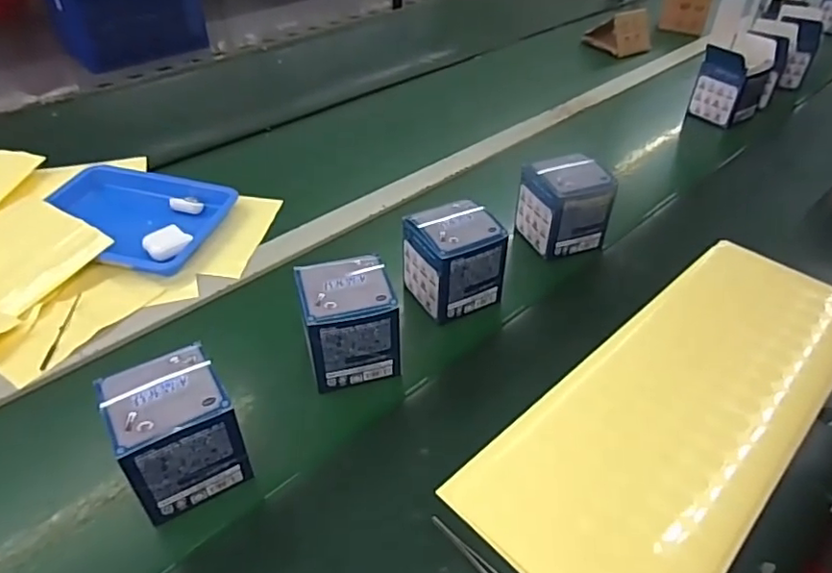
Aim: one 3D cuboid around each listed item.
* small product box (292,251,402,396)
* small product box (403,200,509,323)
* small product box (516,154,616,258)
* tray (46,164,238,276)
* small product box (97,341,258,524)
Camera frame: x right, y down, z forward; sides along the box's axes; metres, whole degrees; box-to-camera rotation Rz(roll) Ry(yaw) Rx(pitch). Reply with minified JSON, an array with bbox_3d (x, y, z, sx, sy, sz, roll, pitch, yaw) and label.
[{"bbox_3d":[-0.065,0.034,0.546,0.087,0.096,0.077,-11,44,-11],"label":"small product box"},{"bbox_3d":[0.042,-0.030,0.622,0.091,0.095,0.079,-22,46,-21],"label":"small product box"},{"bbox_3d":[0.180,-0.100,0.707,0.086,0.099,0.081,-13,44,-12],"label":"small product box"},{"bbox_3d":[-0.353,-0.092,0.737,0.219,0.037,0.184,10,44,12],"label":"tray"},{"bbox_3d":[-0.188,0.113,0.451,0.084,0.095,0.076,-25,47,-23],"label":"small product box"}]

